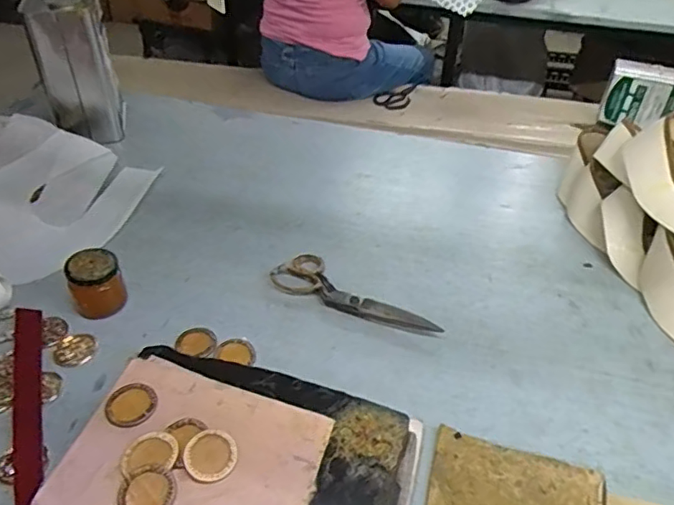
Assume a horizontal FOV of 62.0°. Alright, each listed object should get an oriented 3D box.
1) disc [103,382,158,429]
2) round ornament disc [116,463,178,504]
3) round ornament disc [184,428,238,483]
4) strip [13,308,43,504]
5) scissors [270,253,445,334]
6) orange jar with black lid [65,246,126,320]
[{"bbox_3d":[-0.200,0.148,0.545,0.046,0.005,0.049,1,41,-1],"label":"disc"},{"bbox_3d":[-0.162,0.204,0.478,0.047,0.008,0.047,-15,44,-19],"label":"round ornament disc"},{"bbox_3d":[-0.113,0.182,0.504,0.045,0.009,0.044,1,41,-1],"label":"round ornament disc"},{"bbox_3d":[-0.331,0.156,0.599,0.028,0.012,0.256,-2,37,-26],"label":"strip"},{"bbox_3d":[0.022,0.054,0.715,0.224,0.016,0.071,23,45,22],"label":"scissors"},{"bbox_3d":[-0.292,0.038,0.682,0.060,0.071,0.051,-14,43,-18],"label":"orange jar with black lid"}]

